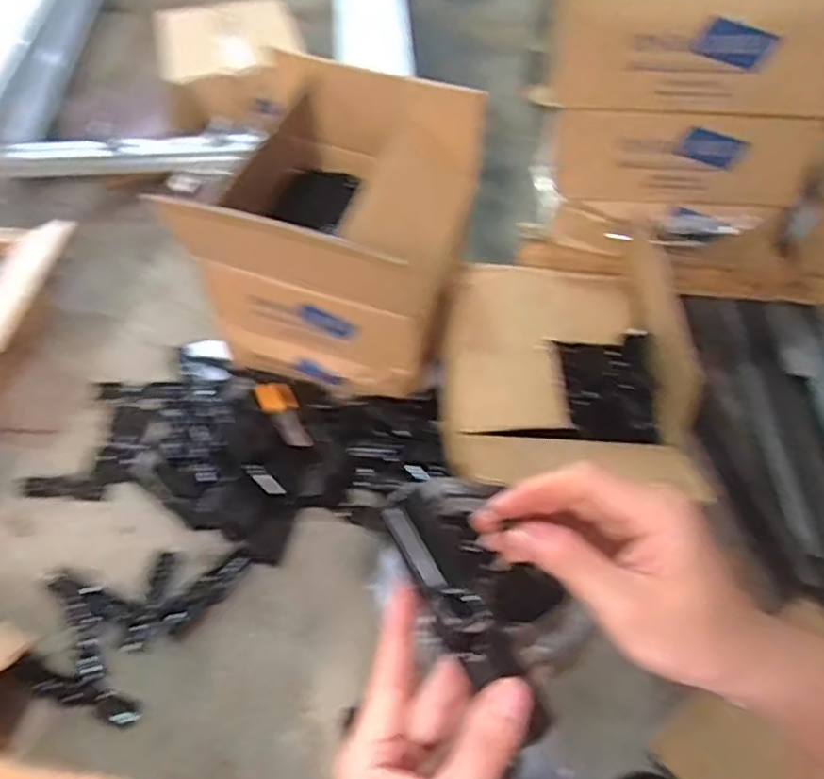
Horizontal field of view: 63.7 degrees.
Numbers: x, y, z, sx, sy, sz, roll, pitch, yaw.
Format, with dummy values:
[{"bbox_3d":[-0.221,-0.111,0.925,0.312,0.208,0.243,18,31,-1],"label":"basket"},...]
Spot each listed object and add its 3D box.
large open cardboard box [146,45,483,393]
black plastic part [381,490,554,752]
[{"bbox_3d":[-0.112,-0.206,0.953,0.353,0.375,0.278,12,55,8],"label":"large open cardboard box"},{"bbox_3d":[0.027,0.111,0.322,0.024,0.012,0.128,-30,86,-20],"label":"black plastic part"}]

